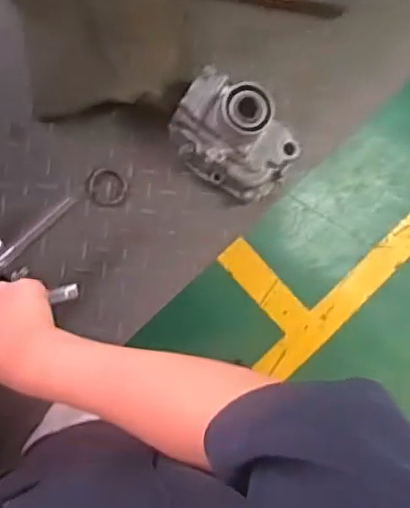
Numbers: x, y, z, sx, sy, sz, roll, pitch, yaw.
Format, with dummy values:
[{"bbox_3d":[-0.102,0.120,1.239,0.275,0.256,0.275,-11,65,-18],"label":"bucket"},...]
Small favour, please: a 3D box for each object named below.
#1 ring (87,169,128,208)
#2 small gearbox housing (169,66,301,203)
[{"bbox_3d":[-0.133,-0.090,0.850,0.053,0.008,0.050,0,90,-9],"label":"ring"},{"bbox_3d":[0.040,-0.148,0.809,0.172,0.122,0.107,35,86,-9],"label":"small gearbox housing"}]

